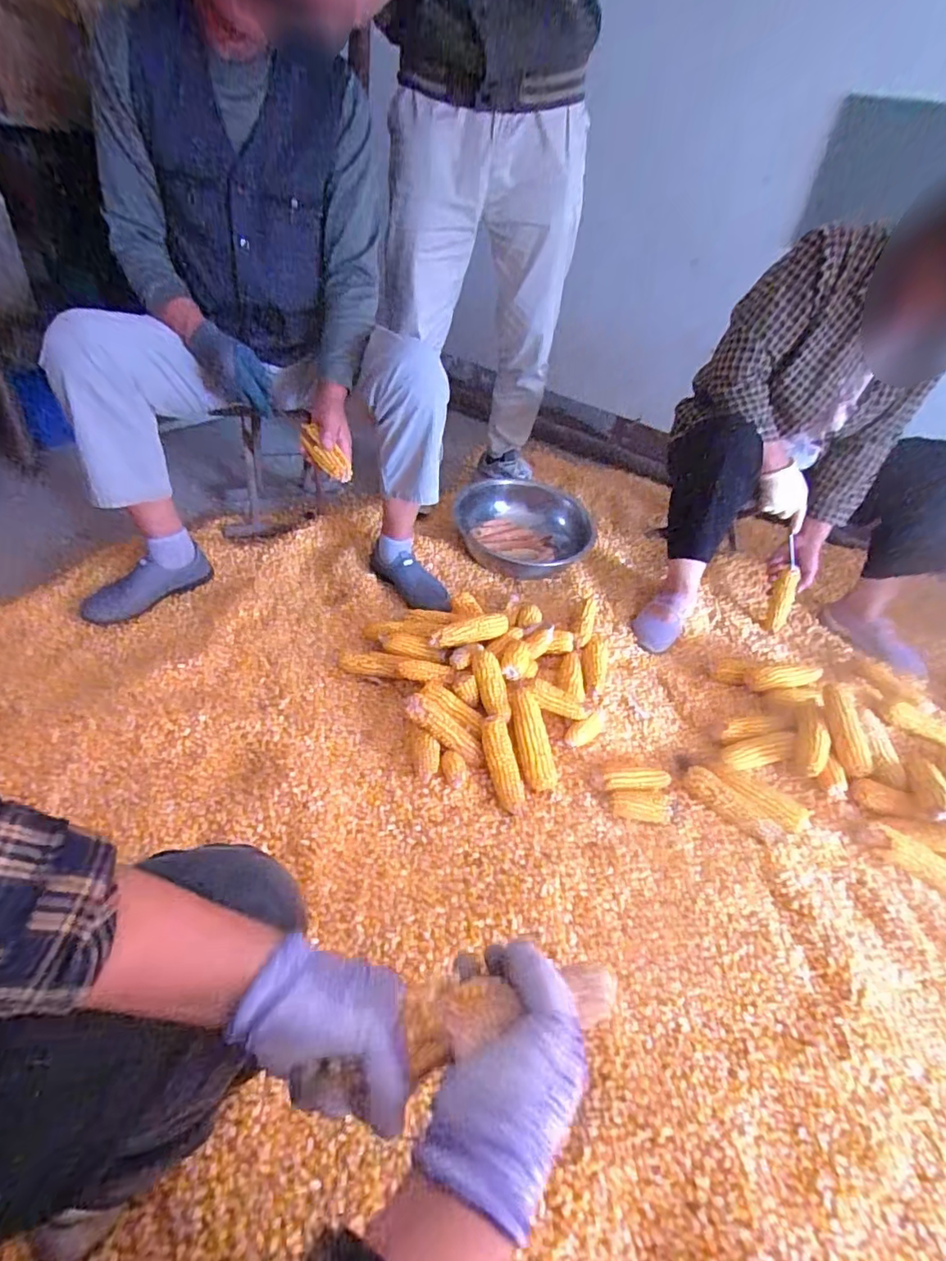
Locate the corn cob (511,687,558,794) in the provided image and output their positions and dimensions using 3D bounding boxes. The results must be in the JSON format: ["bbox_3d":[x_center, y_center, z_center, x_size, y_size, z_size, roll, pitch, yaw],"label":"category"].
[{"bbox_3d":[0.096,0.176,0.945,0.056,0.038,0.175,-8,69,-17],"label":"corn cob"}]

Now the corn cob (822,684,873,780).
[{"bbox_3d":[0.656,0.171,0.993,0.045,0.048,0.159,-4,76,-13],"label":"corn cob"}]

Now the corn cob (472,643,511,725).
[{"bbox_3d":[0.028,0.086,0.984,0.043,0.039,0.157,-8,58,-17],"label":"corn cob"}]

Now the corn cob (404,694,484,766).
[{"bbox_3d":[-0.044,0.160,0.937,0.161,0.038,0.043,38,44,7],"label":"corn cob"}]

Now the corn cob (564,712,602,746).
[{"bbox_3d":[0.198,0.174,0.997,0.095,0.043,0.034,-26,48,-34],"label":"corn cob"}]

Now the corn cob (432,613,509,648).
[{"bbox_3d":[-0.010,0.004,1.104,0.165,0.041,0.053,-16,48,-27],"label":"corn cob"}]

